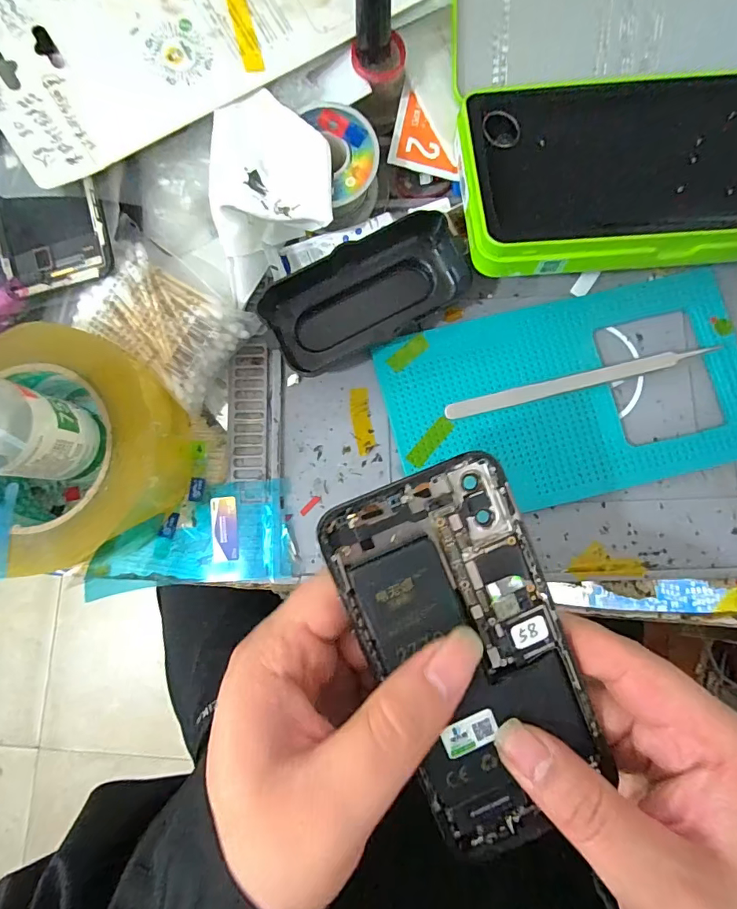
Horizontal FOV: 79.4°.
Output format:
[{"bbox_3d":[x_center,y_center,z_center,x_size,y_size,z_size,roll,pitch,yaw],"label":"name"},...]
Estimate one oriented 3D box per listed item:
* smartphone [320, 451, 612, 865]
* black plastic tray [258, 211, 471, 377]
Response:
[{"bbox_3d":[0.039,0.075,0.161,0.068,0.012,0.142,-23,91,1],"label":"smartphone"},{"bbox_3d":[0.000,-0.089,0.249,0.111,0.028,0.051,-28,84,-2],"label":"black plastic tray"}]

